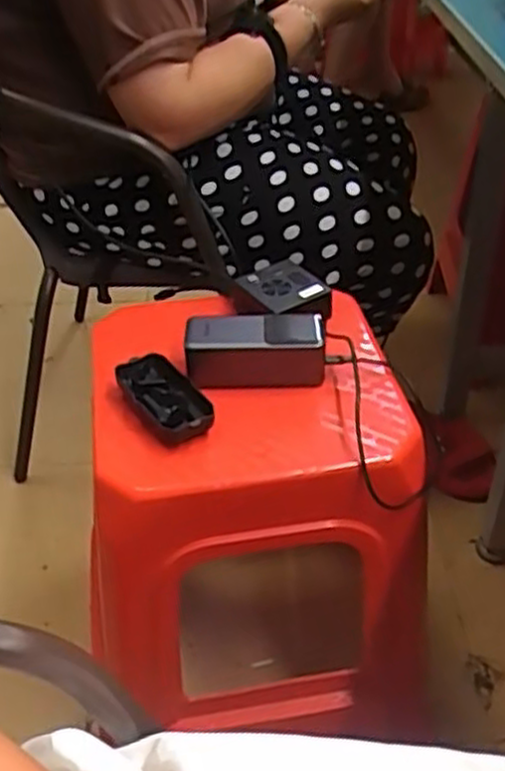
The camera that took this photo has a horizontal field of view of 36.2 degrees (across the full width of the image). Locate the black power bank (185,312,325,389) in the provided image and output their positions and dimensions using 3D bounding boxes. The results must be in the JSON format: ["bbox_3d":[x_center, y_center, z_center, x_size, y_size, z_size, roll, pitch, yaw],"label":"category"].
[{"bbox_3d":[0.003,-0.036,0.744,0.130,0.051,0.058,-4,40,-2],"label":"black power bank"}]

